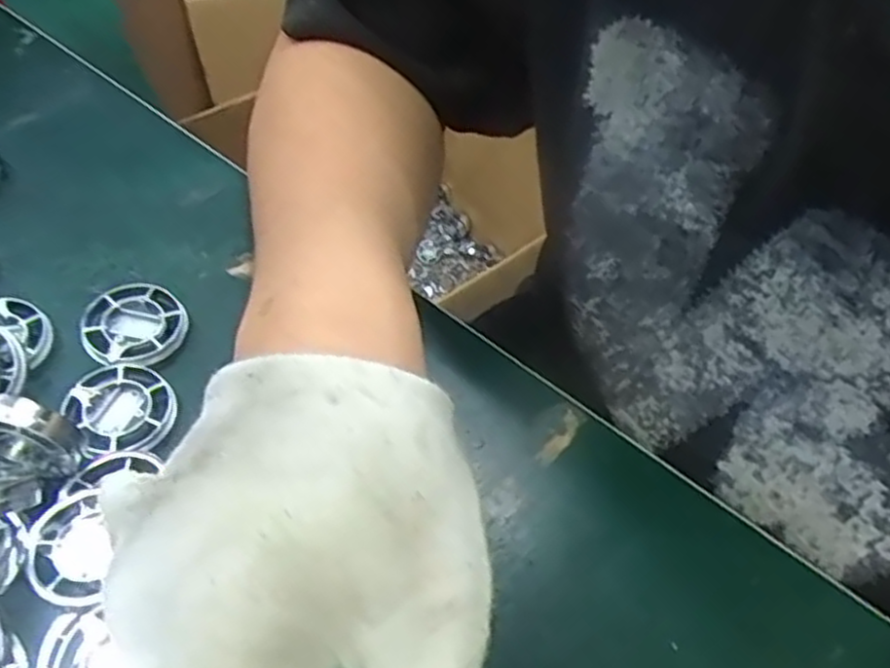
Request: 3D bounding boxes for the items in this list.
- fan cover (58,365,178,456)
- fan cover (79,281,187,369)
[{"bbox_3d":[-0.118,0.028,0.285,0.035,0.008,0.039,-37,65,-27],"label":"fan cover"},{"bbox_3d":[-0.123,-0.005,0.308,0.039,0.011,0.039,27,56,13],"label":"fan cover"}]

